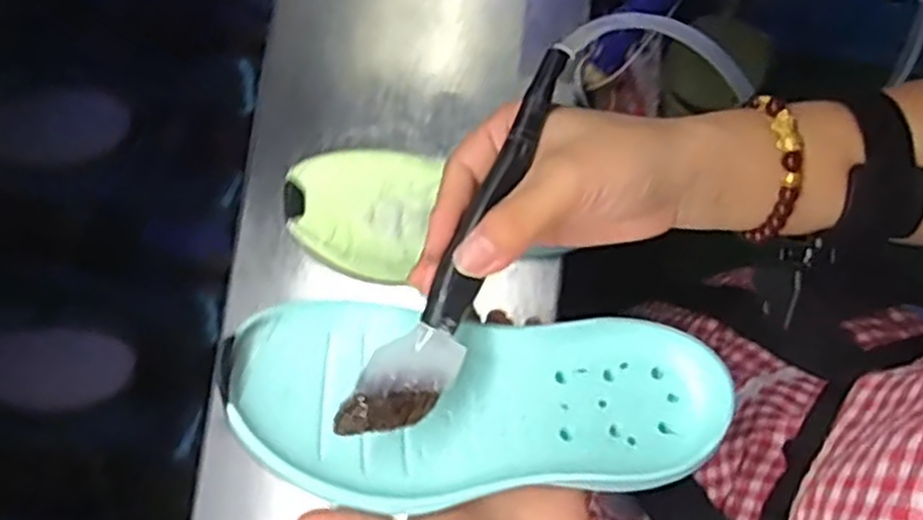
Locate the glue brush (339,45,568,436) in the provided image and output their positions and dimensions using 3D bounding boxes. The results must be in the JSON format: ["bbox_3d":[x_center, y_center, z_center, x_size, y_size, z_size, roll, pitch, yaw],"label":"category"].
[{"bbox_3d":[0.006,-0.007,0.313,0.030,0.018,0.170,26,85,6],"label":"glue brush"}]

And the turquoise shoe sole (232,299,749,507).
[{"bbox_3d":[0.009,0.061,0.333,0.202,0.026,0.079,3,79,-9],"label":"turquoise shoe sole"}]

